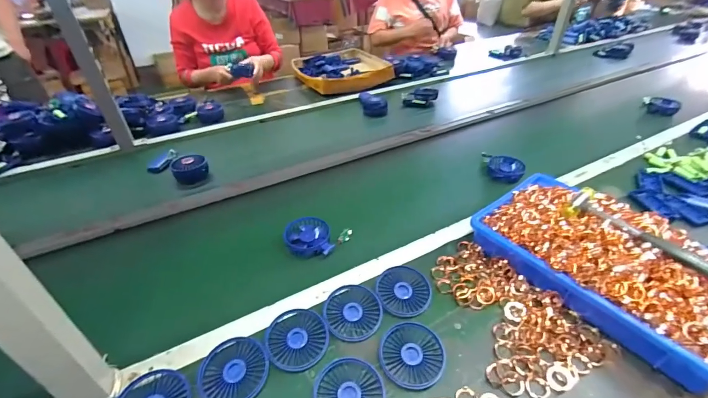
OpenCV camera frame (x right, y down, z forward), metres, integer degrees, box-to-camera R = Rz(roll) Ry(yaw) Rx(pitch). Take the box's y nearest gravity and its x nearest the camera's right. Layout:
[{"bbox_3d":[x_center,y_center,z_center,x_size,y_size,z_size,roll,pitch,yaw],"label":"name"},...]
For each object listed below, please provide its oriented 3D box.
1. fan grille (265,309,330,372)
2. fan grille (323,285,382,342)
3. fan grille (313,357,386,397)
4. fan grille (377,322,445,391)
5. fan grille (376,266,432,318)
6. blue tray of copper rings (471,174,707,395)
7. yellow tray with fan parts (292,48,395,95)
[{"bbox_3d":[-0.080,0.199,0.483,0.085,0.019,0.083,-1,37,0],"label":"fan grille"},{"bbox_3d":[-0.001,0.176,0.519,0.085,0.022,0.084,-1,37,1],"label":"fan grille"},{"bbox_3d":[-0.006,0.246,0.428,0.085,0.009,0.090,-1,37,1],"label":"fan grille"},{"bbox_3d":[0.080,0.216,0.468,0.086,0.017,0.085,-1,37,1],"label":"fan grille"},{"bbox_3d":[0.081,0.147,0.545,0.085,0.005,0.086,3,47,-3],"label":"fan grille"},{"bbox_3d":[0.407,0.079,0.548,0.248,0.105,0.360,-28,45,-31],"label":"blue tray of copper rings"},{"bbox_3d":[-0.059,-0.560,1.478,0.383,0.072,0.418,-15,39,-18],"label":"yellow tray with fan parts"}]

